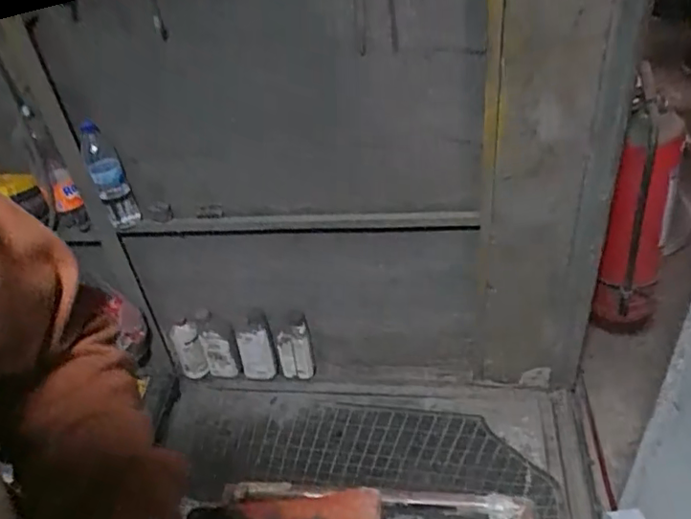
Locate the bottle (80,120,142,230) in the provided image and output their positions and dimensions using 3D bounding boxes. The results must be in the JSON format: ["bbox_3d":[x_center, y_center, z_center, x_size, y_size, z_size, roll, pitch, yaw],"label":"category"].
[{"bbox_3d":[-0.580,-0.204,1.354,0.075,0.257,0.093,-20,39,-16],"label":"bottle"}]

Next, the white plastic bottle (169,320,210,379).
[{"bbox_3d":[-0.464,0.270,1.640,0.074,0.196,0.069,-4,37,3],"label":"white plastic bottle"}]

